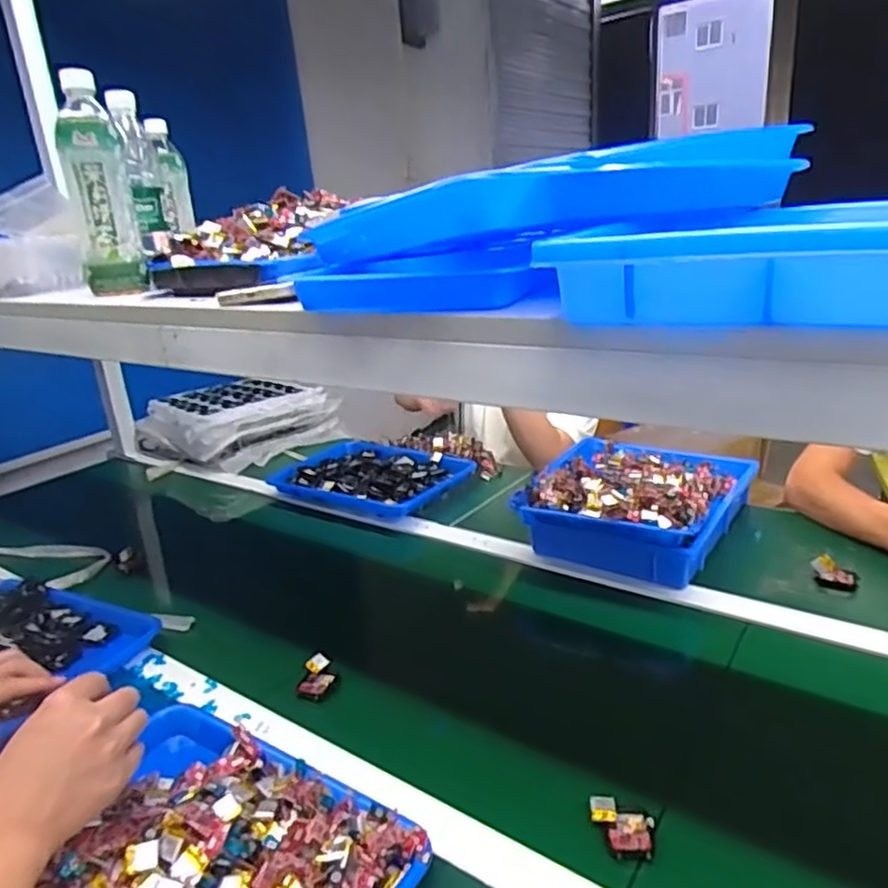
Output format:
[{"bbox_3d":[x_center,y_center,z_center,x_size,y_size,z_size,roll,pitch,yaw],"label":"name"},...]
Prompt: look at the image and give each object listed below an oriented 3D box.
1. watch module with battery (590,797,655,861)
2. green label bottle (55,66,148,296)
[{"bbox_3d":[0.141,0.304,0.532,0.049,0.013,0.041,2,20,21],"label":"watch module with battery"},{"bbox_3d":[-0.364,-0.270,0.705,0.058,0.214,0.063,-12,20,-20],"label":"green label bottle"}]

